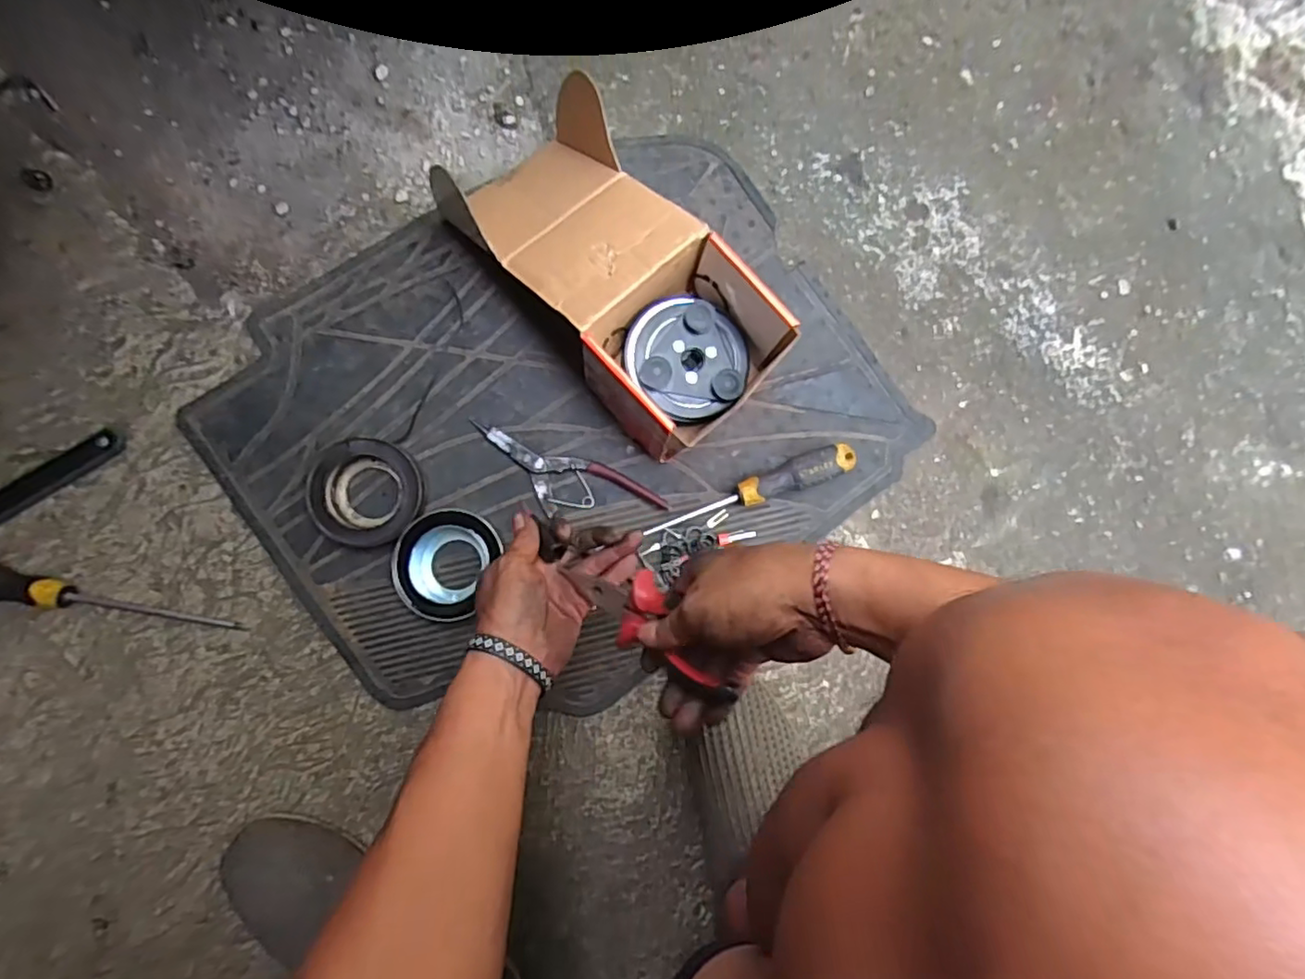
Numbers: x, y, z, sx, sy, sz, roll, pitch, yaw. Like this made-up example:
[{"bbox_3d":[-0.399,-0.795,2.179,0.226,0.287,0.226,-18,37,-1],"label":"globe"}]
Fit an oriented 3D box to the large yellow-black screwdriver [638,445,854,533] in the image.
[{"bbox_3d":[0.091,0.000,0.581,0.197,0.028,0.029,-19,89,-6],"label":"large yellow-black screwdriver"}]

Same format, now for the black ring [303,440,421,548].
[{"bbox_3d":[-0.250,0.003,0.555,0.090,0.031,0.089,0,87,-5],"label":"black ring"}]

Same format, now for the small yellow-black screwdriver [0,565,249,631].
[{"bbox_3d":[-0.476,0.088,0.529,0.239,0.033,0.036,8,86,-5],"label":"small yellow-black screwdriver"}]

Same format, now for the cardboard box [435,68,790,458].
[{"bbox_3d":[-0.031,-0.186,0.547,0.158,0.111,0.303,-43,91,-6],"label":"cardboard box"}]

